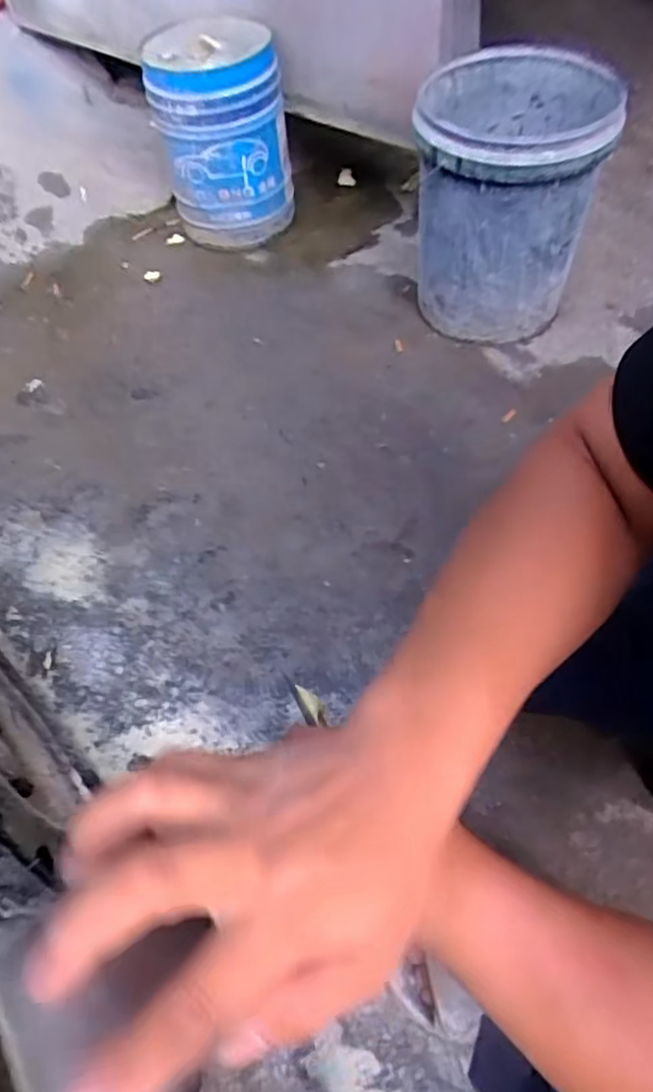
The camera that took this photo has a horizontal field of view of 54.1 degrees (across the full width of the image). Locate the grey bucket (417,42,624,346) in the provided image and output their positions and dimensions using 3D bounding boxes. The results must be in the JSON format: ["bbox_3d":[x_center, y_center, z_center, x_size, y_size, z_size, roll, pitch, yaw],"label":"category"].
[{"bbox_3d":[0.303,-0.589,1.133,0.292,0.377,0.328,1,56,5],"label":"grey bucket"}]

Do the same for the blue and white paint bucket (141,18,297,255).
[{"bbox_3d":[-0.209,-0.851,1.333,0.253,0.345,0.257,-7,56,-1],"label":"blue and white paint bucket"}]

